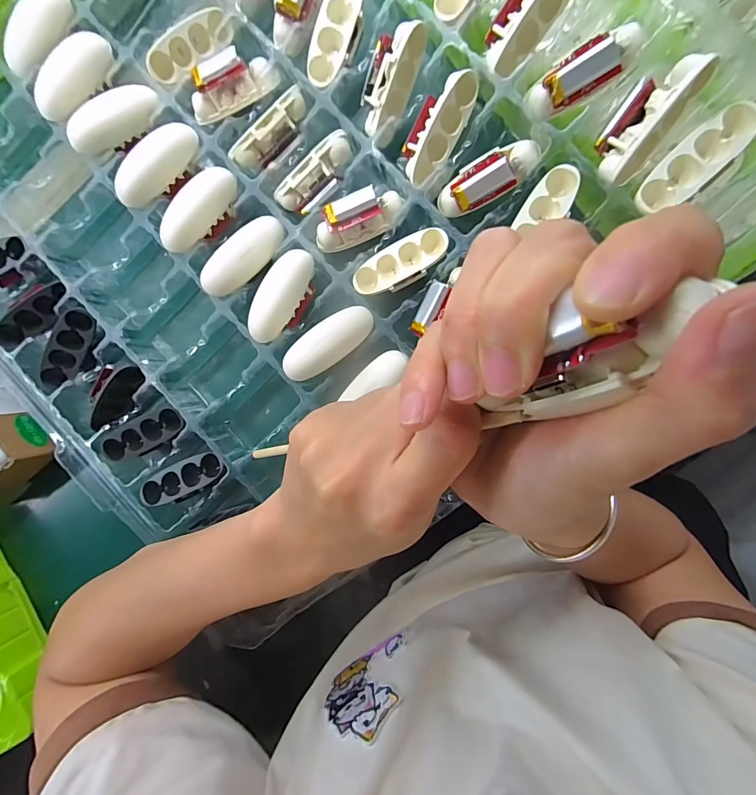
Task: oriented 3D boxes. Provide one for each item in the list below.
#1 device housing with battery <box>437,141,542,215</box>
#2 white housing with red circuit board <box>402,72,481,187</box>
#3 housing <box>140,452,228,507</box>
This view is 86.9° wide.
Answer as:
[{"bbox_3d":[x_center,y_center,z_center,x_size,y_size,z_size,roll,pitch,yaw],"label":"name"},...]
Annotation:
[{"bbox_3d":[0.066,-0.132,0.242,0.061,0.019,0.025,-26,87,22],"label":"device housing with battery"},{"bbox_3d":[0.036,-0.166,0.247,0.027,0.019,0.063,38,114,5],"label":"white housing with red circuit board"},{"bbox_3d":[-0.137,0.059,0.280,0.065,0.005,0.025,-27,87,5],"label":"housing"}]

